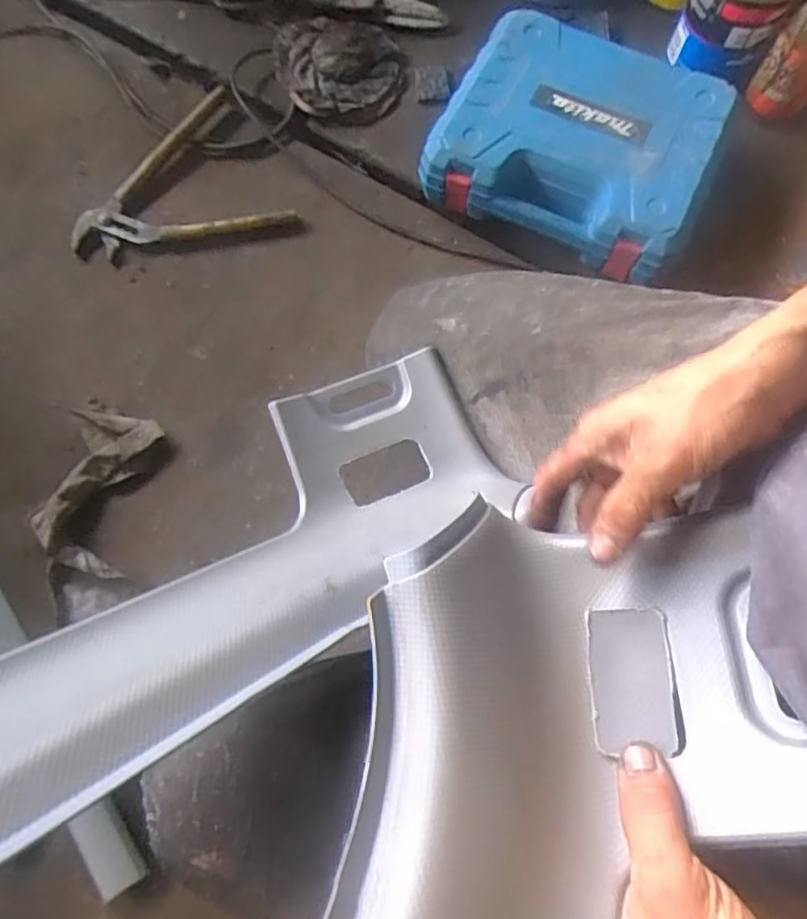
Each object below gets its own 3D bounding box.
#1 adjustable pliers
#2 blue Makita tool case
[{"bbox_3d":[-0.263,-0.292,0.702,0.229,0.032,0.178,-30,75,-9],"label":"adjustable pliers"},{"bbox_3d":[0.189,-0.343,0.691,0.277,0.085,0.239,25,75,7],"label":"blue Makita tool case"}]

